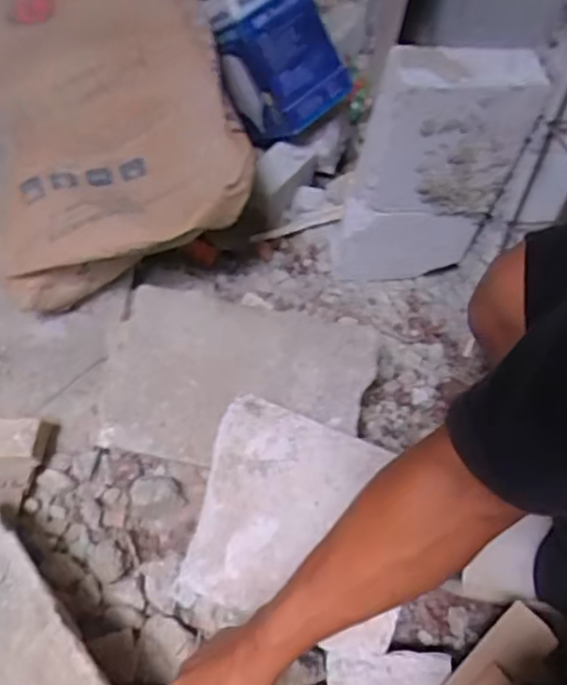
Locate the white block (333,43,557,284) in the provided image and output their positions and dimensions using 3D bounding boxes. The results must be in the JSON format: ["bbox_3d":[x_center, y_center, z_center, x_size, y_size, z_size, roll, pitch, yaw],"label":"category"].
[{"bbox_3d":[0.197,-0.211,0.870,0.212,0.362,0.063,-7,55,-8],"label":"white block"}]

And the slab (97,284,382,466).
[{"bbox_3d":[-0.054,0.048,0.757,0.302,0.024,0.197,10,79,2],"label":"slab"}]

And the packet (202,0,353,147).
[{"bbox_3d":[-0.010,-0.465,1.029,0.205,0.236,0.065,-33,34,-2],"label":"packet"}]

